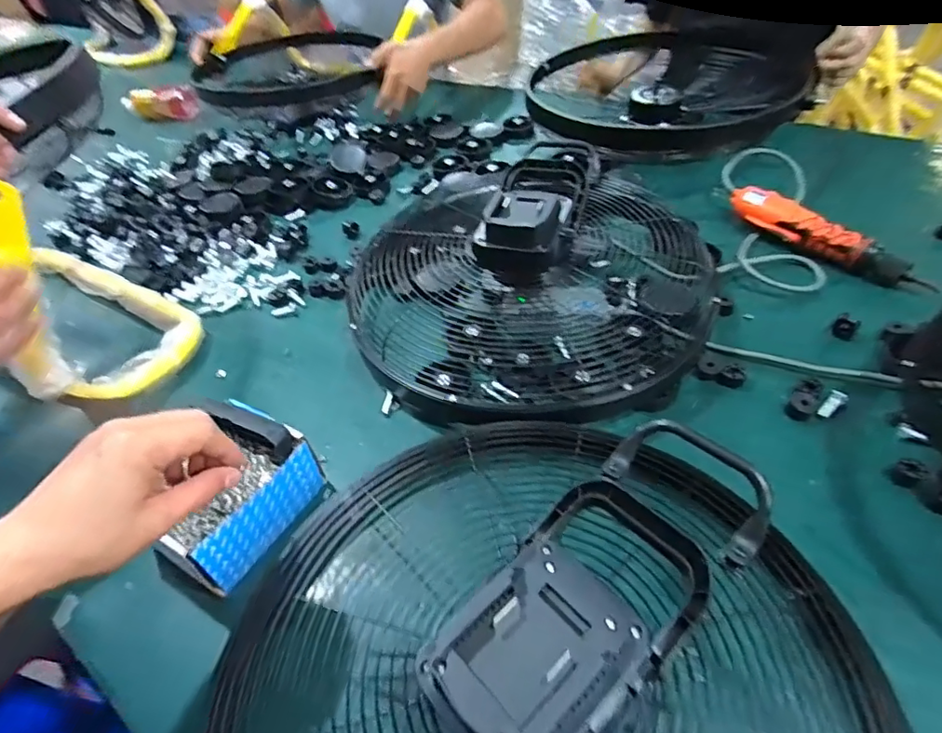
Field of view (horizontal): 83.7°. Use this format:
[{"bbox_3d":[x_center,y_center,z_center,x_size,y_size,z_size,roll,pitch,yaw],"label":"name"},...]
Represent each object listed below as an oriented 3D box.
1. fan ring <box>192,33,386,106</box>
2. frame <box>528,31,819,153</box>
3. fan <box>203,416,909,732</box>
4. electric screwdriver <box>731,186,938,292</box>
[{"bbox_3d":[-0.399,-0.730,1.255,0.448,0.067,0.439,-3,46,4],"label":"fan ring"},{"bbox_3d":[0.347,-0.500,0.927,0.426,0.077,0.369,19,52,23],"label":"frame"},{"bbox_3d":[0.059,0.206,0.312,0.378,0.114,0.386,-3,46,4],"label":"fan"},{"bbox_3d":[0.462,-0.175,0.696,0.044,0.040,0.267,-27,49,-18],"label":"electric screwdriver"}]

